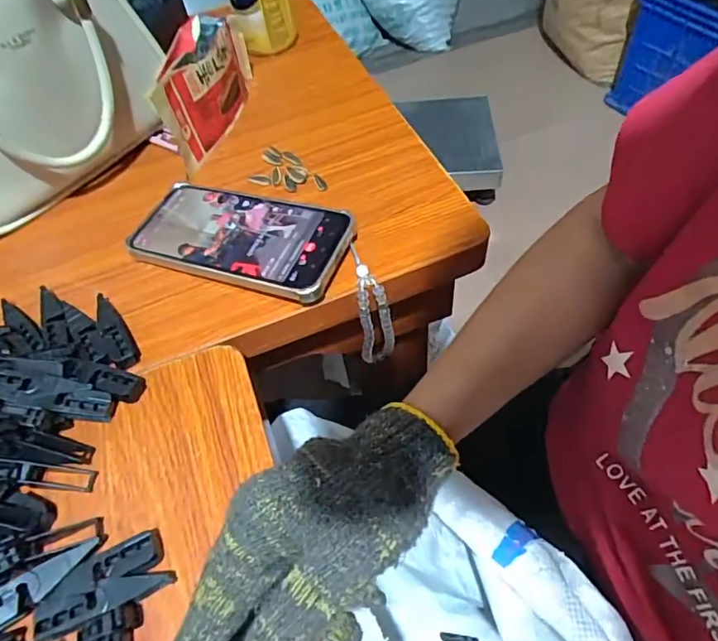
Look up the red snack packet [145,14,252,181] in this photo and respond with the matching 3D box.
[{"bbox_3d":[-0.138,-0.219,0.459,0.033,0.084,0.165,5,56,8],"label":"red snack packet"}]

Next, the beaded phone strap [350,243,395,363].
[{"bbox_3d":[0.012,-0.011,0.390,0.026,0.081,0.050,-4,55,2],"label":"beaded phone strap"}]

